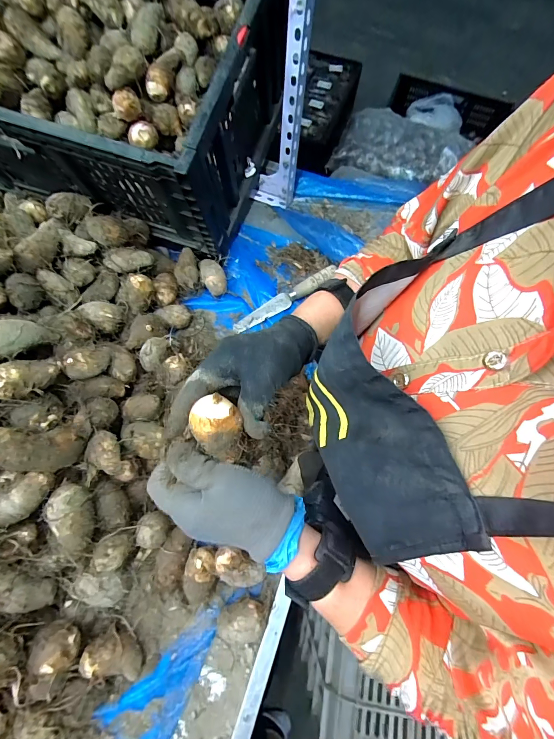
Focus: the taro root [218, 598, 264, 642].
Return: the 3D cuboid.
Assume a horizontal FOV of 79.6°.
[{"bbox_3d":[-0.042,0.295,0.398,0.053,0.040,0.040,2,70,2],"label":"taro root"}]

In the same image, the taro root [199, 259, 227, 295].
[{"bbox_3d":[-0.105,-0.154,0.549,0.035,0.026,0.067,-25,72,-8],"label":"taro root"}]

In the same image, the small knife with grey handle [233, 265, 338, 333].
[{"bbox_3d":[0.014,-0.119,0.551,0.193,0.022,0.025,-32,73,-10],"label":"small knife with grey handle"}]

